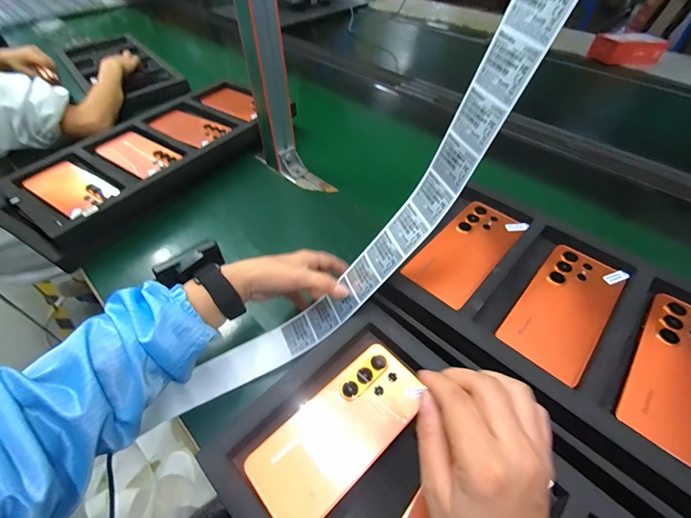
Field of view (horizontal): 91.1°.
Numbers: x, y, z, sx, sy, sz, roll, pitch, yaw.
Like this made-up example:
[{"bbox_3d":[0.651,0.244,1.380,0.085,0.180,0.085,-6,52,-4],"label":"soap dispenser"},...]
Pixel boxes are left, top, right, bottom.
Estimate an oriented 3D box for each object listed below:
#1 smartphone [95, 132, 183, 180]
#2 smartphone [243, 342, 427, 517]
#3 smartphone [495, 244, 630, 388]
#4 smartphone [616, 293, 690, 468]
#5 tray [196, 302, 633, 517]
[{"bbox_3d":[-0.368,-0.187,0.606,0.180,0.014,0.082,28,59,25],"label":"smartphone"},{"bbox_3d":[-0.003,0.155,0.312,0.167,0.005,0.077,-37,59,-25],"label":"smartphone"},{"bbox_3d":[0.230,0.048,0.353,0.076,0.006,0.163,35,58,27],"label":"smartphone"},{"bbox_3d":[0.307,0.103,0.305,0.075,0.007,0.168,33,57,26],"label":"smartphone"},{"bbox_3d":[0.114,0.240,0.231,0.219,0.030,0.472,-37,59,-27],"label":"tray"}]

